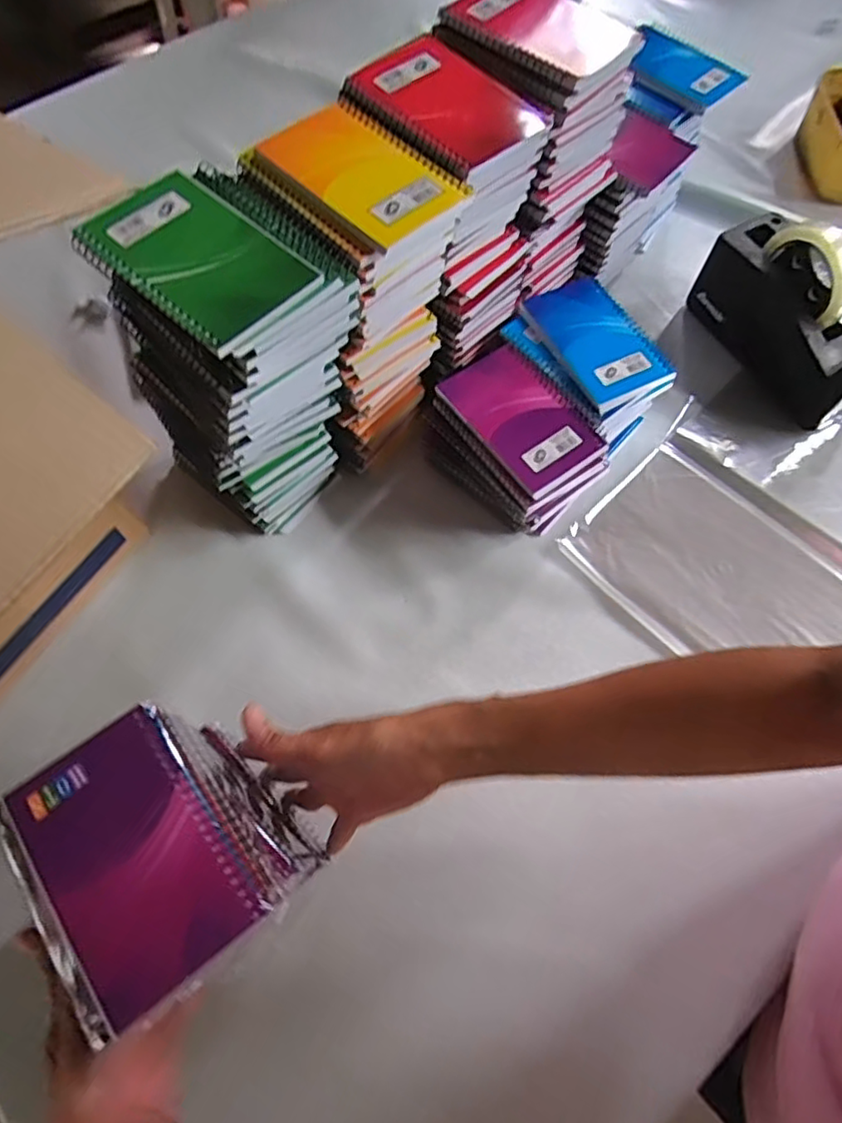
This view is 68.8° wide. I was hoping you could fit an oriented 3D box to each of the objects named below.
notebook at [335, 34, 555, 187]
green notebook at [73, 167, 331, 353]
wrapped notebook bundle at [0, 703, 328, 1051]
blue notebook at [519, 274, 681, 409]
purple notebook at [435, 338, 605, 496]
[{"bbox_3d":[0.012,-0.322,0.439,0.133,0.020,0.098,40,68,11],"label":"notebook"},{"bbox_3d":[-0.132,-0.180,0.362,0.128,0.014,0.082,37,71,15],"label":"green notebook"},{"bbox_3d":[-0.146,0.171,0.362,0.109,0.125,0.132,-40,69,-20],"label":"wrapped notebook bundle"},{"bbox_3d":[0.156,-0.197,0.547,0.079,0.019,0.135,-27,69,-12],"label":"blue notebook"},{"bbox_3d":[0.084,-0.122,0.514,0.085,0.012,0.133,-36,71,-12],"label":"purple notebook"}]

